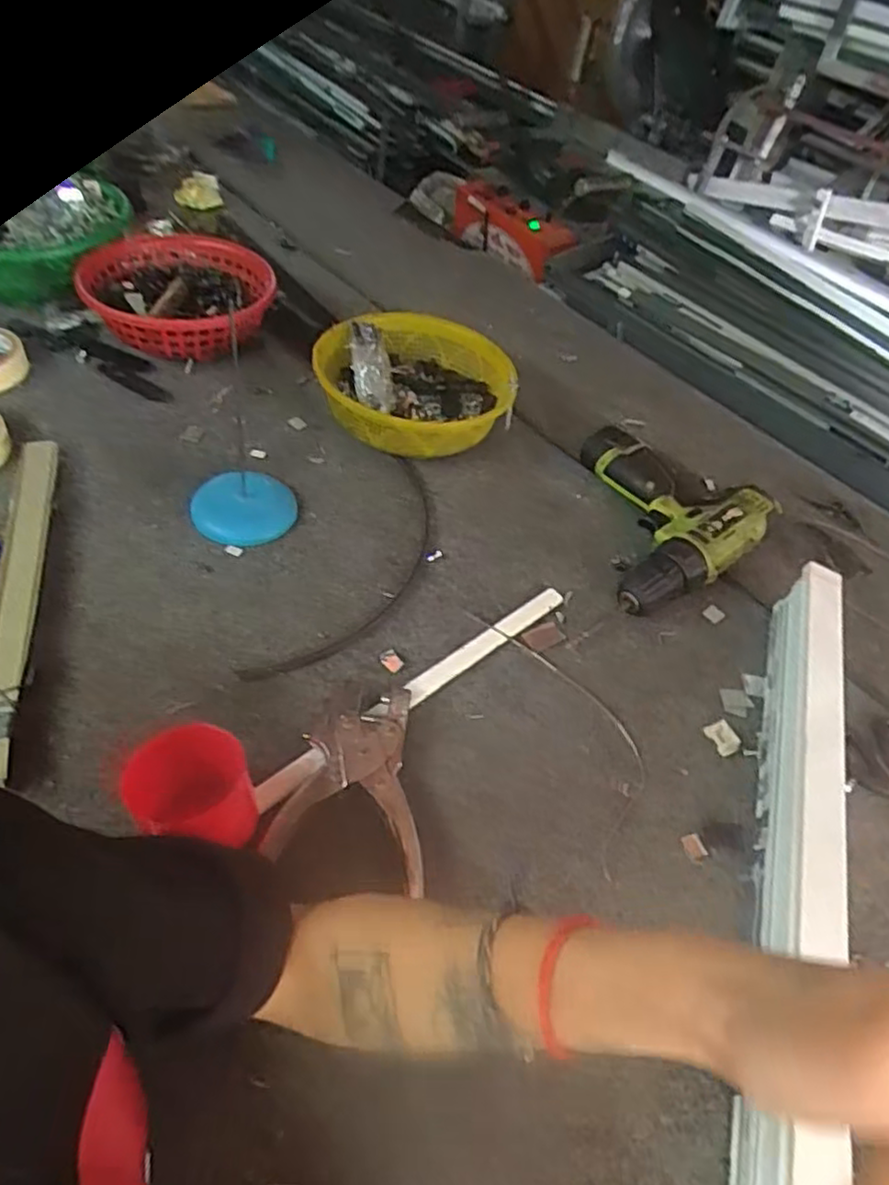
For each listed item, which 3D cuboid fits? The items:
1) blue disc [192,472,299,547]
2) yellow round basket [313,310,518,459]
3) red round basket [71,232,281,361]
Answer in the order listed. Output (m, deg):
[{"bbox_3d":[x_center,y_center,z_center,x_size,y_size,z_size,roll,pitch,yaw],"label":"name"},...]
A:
[{"bbox_3d":[-0.171,-0.073,0.607,0.085,0.021,0.076,-12,52,-21],"label":"blue disc"},{"bbox_3d":[-0.032,-0.206,0.697,0.184,0.068,0.182,6,48,-6],"label":"yellow round basket"},{"bbox_3d":[-0.256,-0.287,0.692,0.166,0.060,0.160,6,48,-6],"label":"red round basket"}]

